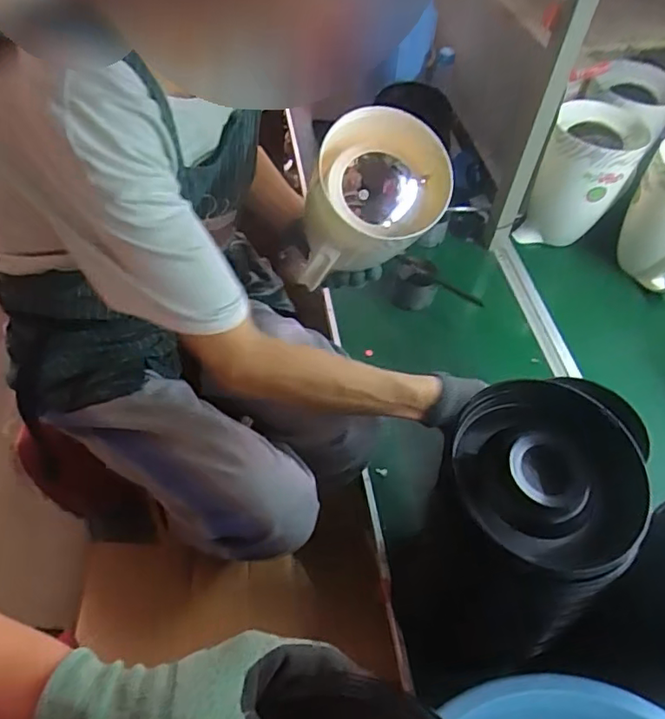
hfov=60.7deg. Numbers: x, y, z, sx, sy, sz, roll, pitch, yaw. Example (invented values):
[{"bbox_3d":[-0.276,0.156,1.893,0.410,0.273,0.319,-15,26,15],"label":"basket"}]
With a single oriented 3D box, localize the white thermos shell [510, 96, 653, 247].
[{"bbox_3d":[0.430,-0.305,1.013,0.141,0.228,0.151,23,53,12],"label":"white thermos shell"}]

